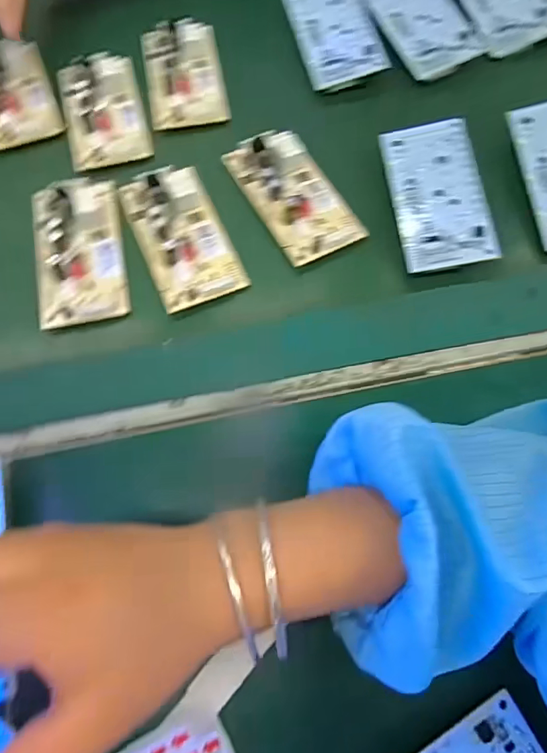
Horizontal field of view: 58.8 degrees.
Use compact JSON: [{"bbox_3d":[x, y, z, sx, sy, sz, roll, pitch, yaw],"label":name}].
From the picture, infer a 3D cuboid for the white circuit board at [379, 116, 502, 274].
[{"bbox_3d":[0.112,-0.124,0.330,0.059,0.006,0.110,-8,73,9],"label":"white circuit board"}]

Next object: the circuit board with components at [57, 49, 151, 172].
[{"bbox_3d":[-0.136,-0.214,0.384,0.060,0.015,0.109,-15,68,-4],"label":"circuit board with components"}]

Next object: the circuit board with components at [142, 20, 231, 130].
[{"bbox_3d":[-0.074,-0.252,0.397,0.061,0.014,0.106,-11,68,-2],"label":"circuit board with components"}]

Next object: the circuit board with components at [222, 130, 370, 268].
[{"bbox_3d":[0.014,-0.132,0.348,0.056,0.011,0.110,-27,74,-8],"label":"circuit board with components"}]

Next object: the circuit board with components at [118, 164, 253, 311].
[{"bbox_3d":[-0.064,-0.101,0.335,0.058,0.015,0.108,-22,69,-7],"label":"circuit board with components"}]

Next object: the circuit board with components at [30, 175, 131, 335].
[{"bbox_3d":[-0.135,-0.089,0.334,0.058,0.018,0.112,-12,68,-2],"label":"circuit board with components"}]

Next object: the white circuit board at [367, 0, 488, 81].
[{"bbox_3d":[0.121,-0.293,0.396,0.064,0.011,0.115,-19,68,-5],"label":"white circuit board"}]

